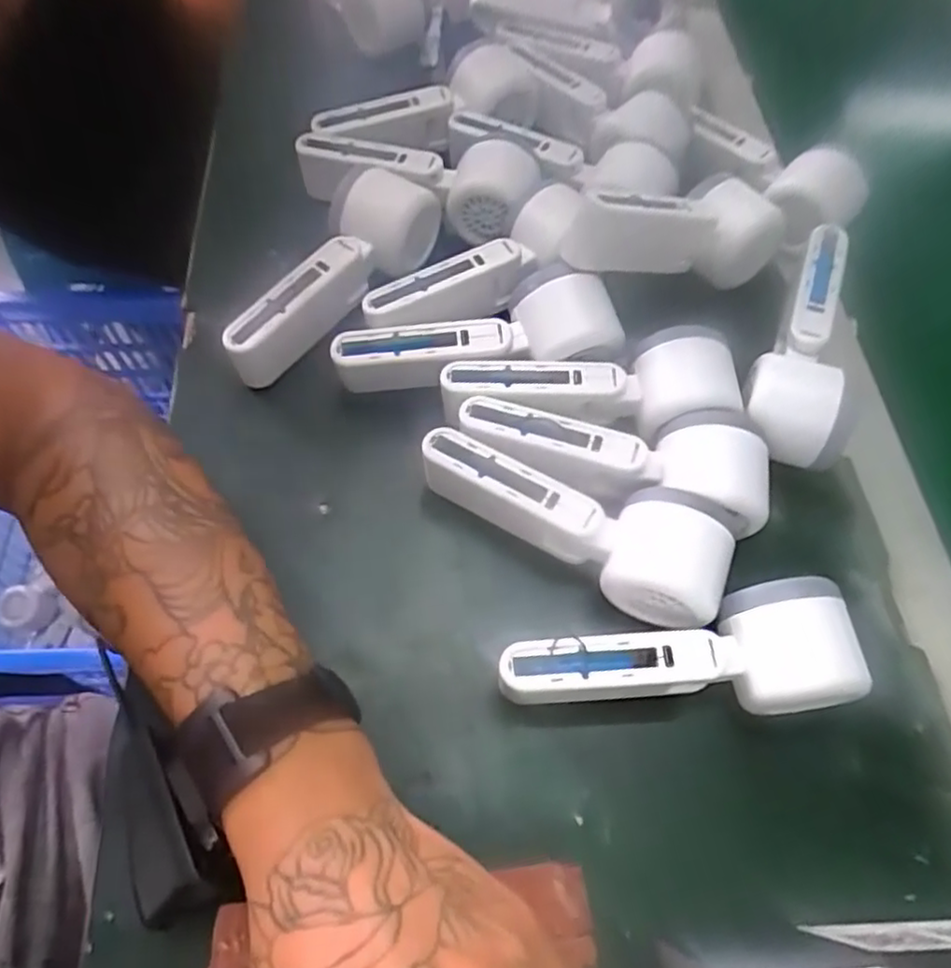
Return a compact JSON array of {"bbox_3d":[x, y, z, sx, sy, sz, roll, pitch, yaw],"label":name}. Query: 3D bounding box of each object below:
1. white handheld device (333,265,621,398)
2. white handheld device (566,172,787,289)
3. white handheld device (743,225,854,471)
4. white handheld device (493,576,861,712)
[{"bbox_3d":[0.004,-0.081,0.392,0.172,0.056,0.049,-7,64,-7],"label":"white handheld device"},{"bbox_3d":[0.123,-0.156,0.413,0.160,0.051,0.048,-13,63,-31],"label":"white handheld device"},{"bbox_3d":[0.204,-0.083,0.405,0.064,0.048,0.167,24,64,8],"label":"white handheld device"},{"bbox_3d":[0.096,0.084,0.316,0.166,0.058,0.051,-5,64,-6],"label":"white handheld device"}]

